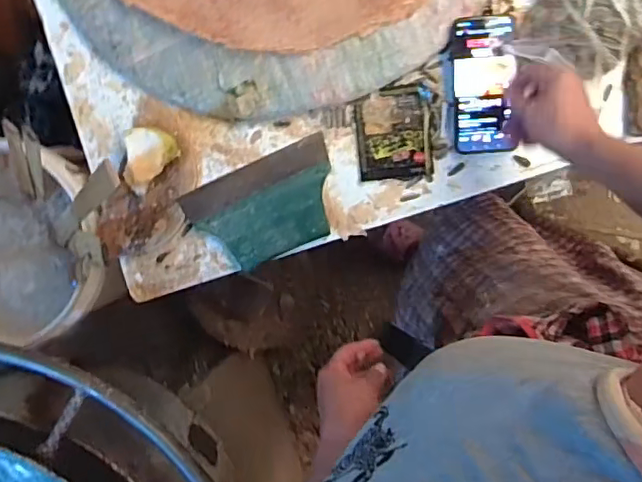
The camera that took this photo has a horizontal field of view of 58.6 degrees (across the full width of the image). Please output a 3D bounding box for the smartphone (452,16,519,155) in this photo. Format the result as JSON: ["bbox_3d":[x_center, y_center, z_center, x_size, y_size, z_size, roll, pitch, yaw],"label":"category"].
[{"bbox_3d":[0.197,-0.188,0.691,0.069,0.013,0.159,-1,98,3],"label":"smartphone"}]

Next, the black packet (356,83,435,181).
[{"bbox_3d":[0.093,-0.134,0.715,0.091,0.014,0.112,-2,95,3],"label":"black packet"}]

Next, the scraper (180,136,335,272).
[{"bbox_3d":[-0.067,-0.041,0.729,0.189,0.025,0.120,-24,93,5],"label":"scraper"}]

